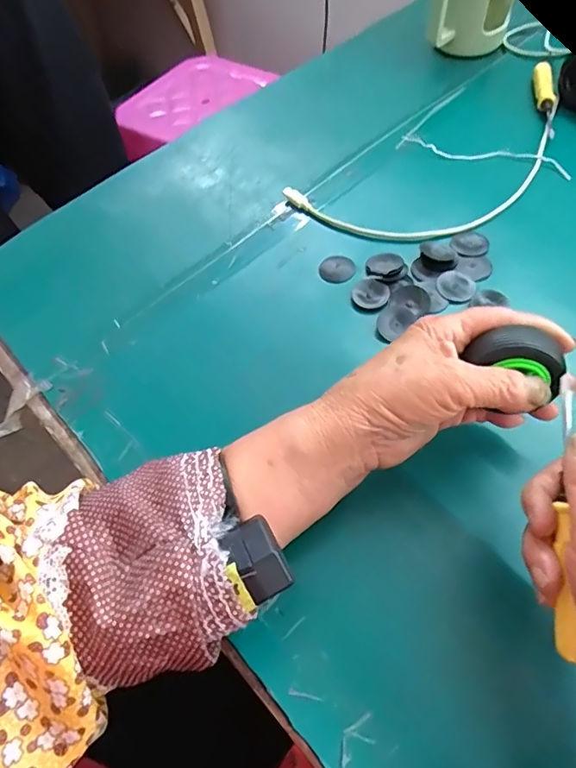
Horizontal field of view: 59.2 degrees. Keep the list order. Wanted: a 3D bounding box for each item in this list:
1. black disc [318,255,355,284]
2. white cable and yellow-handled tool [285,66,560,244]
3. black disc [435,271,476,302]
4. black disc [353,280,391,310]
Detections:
[{"bbox_3d":[0.039,-0.091,0.399,0.028,0.004,0.027,-2,58,4],"label":"black disc"},{"bbox_3d":[0.157,-0.195,0.445,0.299,0.011,0.126,-30,60,-14],"label":"white cable and yellow-handled tool"},{"bbox_3d":[0.124,-0.073,0.371,0.027,0.004,0.029,-2,58,4],"label":"black disc"},{"bbox_3d":[0.062,-0.066,0.375,0.026,0.006,0.024,-2,58,4],"label":"black disc"}]

